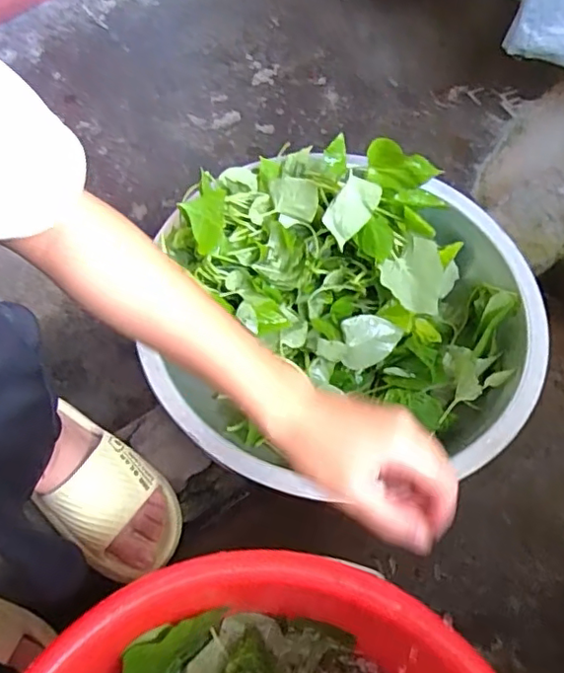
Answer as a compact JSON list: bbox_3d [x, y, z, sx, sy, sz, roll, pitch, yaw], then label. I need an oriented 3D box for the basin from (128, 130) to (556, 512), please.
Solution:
[{"bbox_3d":[0.084,-0.016,0.621,0.369,0.177,0.393,1,60,-2],"label":"basin"}]

